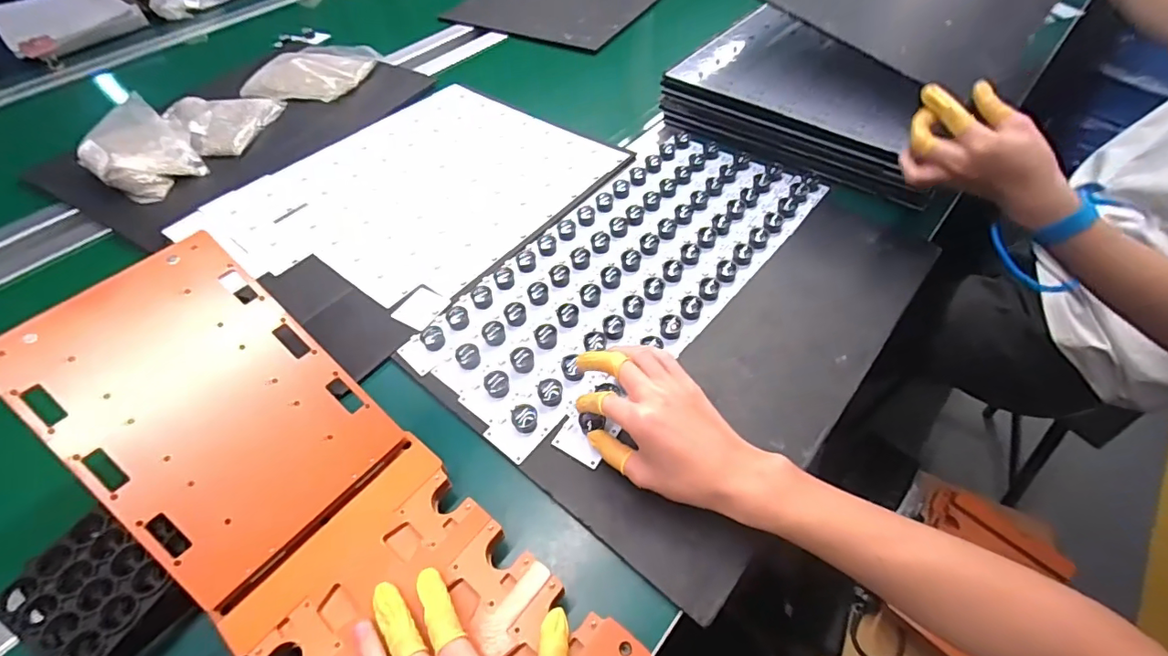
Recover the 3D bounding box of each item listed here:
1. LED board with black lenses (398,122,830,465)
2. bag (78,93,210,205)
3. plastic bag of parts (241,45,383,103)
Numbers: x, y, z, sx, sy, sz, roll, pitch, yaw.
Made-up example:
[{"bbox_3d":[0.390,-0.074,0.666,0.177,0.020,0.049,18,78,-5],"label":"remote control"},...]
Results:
[{"bbox_3d":[0.052,-0.080,0.568,0.227,0.021,0.488,33,60,25],"label":"LED board with black lenses"},{"bbox_3d":[-0.612,-0.243,0.702,0.172,0.050,0.119,32,59,24],"label":"bag"},{"bbox_3d":[-0.442,-0.427,0.851,0.160,0.035,0.194,20,55,17],"label":"plastic bag of parts"}]

